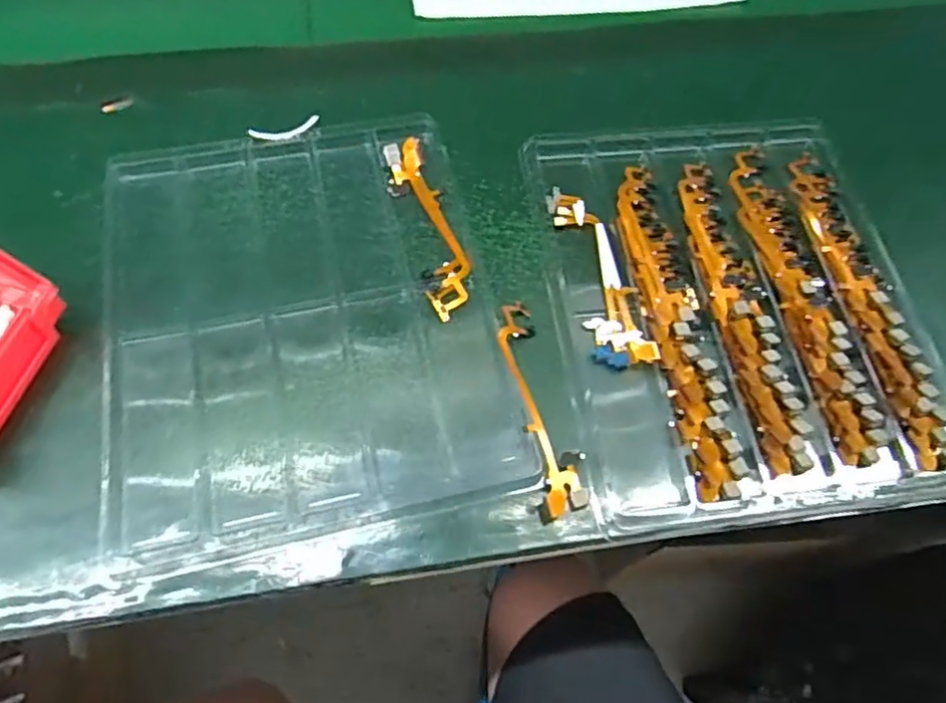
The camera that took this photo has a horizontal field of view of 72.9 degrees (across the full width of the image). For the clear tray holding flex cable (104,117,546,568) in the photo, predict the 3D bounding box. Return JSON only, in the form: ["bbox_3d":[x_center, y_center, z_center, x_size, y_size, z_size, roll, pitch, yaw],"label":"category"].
[{"bbox_3d":[-0.099,-0.030,0.379,0.212,0.010,0.268,-11,60,-9],"label":"clear tray holding flex cable"}]

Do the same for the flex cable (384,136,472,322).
[{"bbox_3d":[-0.029,-0.083,0.410,0.032,0.009,0.139,-15,61,-11],"label":"flex cable"}]

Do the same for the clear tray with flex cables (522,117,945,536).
[{"bbox_3d":[0.161,-0.037,0.399,0.219,0.020,0.271,-5,60,-5],"label":"clear tray with flex cables"}]

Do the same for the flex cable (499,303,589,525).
[{"bbox_3d":[0.036,0.025,0.353,0.027,0.012,0.128,-10,60,-8],"label":"flex cable"}]

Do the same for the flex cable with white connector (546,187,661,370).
[{"bbox_3d":[0.077,-0.050,0.399,0.033,0.006,0.133,-9,60,-8],"label":"flex cable with white connector"}]

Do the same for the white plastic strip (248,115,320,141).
[{"bbox_3d":[-0.129,-0.151,0.441,0.047,0.005,0.014,-20,62,-14],"label":"white plastic strip"}]

